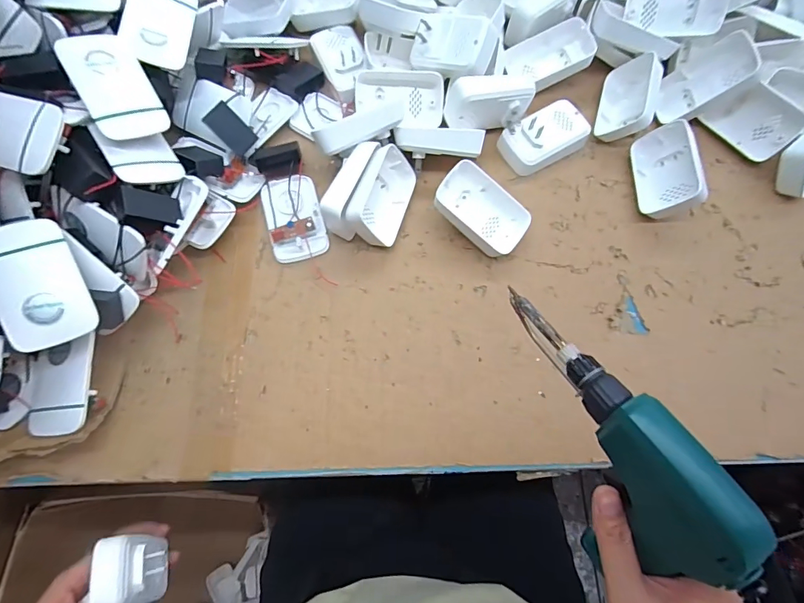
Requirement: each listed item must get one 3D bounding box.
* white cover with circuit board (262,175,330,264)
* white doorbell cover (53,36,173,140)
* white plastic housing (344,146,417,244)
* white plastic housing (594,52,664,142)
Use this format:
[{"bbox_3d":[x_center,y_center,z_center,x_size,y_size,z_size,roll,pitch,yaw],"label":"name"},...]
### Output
[{"bbox_3d":[-0.113,-0.089,0.435,0.056,0.016,0.094,-15,73,-5],"label":"white cover with circuit board"},{"bbox_3d":[-0.257,-0.194,0.371,0.057,0.009,0.095,-28,97,-31],"label":"white doorbell cover"},{"bbox_3d":[-0.018,-0.107,0.426,0.046,0.052,0.101,18,72,6],"label":"white plastic housing"},{"bbox_3d":[0.256,-0.227,0.465,0.025,0.062,0.095,24,72,-35],"label":"white plastic housing"}]

